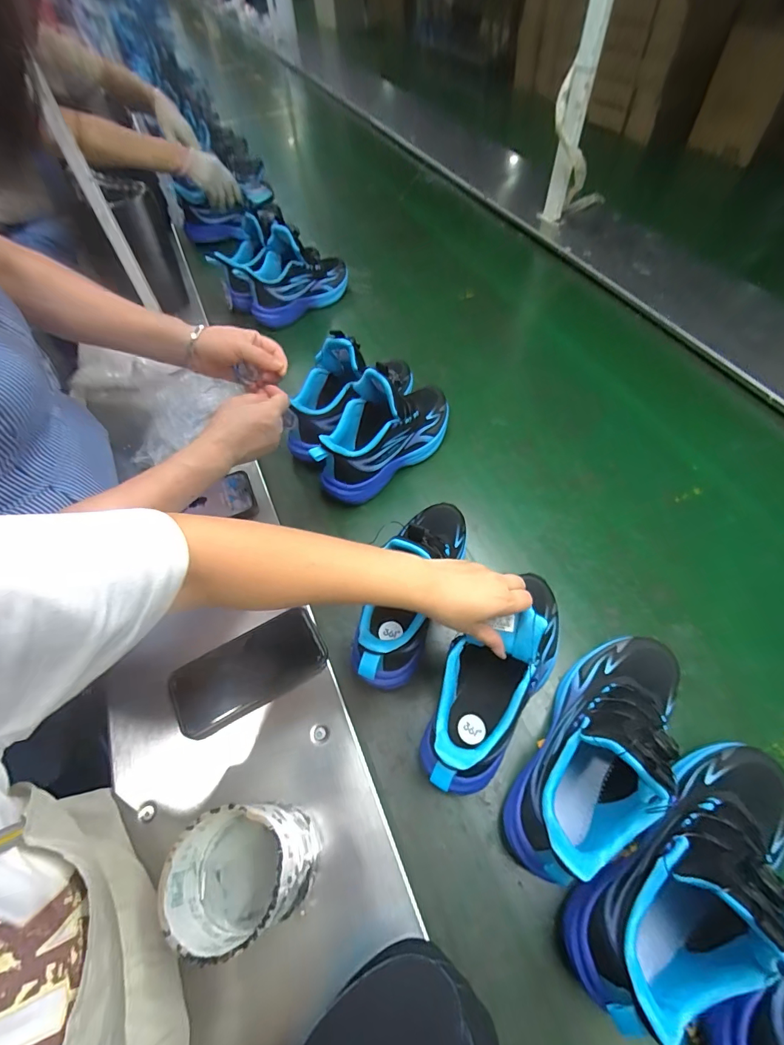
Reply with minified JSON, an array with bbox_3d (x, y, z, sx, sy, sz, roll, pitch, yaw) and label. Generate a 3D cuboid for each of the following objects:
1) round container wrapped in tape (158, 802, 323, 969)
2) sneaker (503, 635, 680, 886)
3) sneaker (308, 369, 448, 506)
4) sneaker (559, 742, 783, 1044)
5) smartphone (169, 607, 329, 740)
[{"bbox_3d":[-0.109,0.272,0.333,0.090,0.110,0.080,-17,59,-10],"label":"round container wrapped in tape"},{"bbox_3d":[0.194,0.195,0.385,0.083,0.135,0.237,34,64,21],"label":"sneaker"},{"bbox_3d":[-0.006,-0.136,0.601,0.235,0.131,0.085,-39,65,-21],"label":"sneaker"},{"bbox_3d":[0.249,0.273,0.334,0.243,0.139,0.081,-36,62,-18],"label":"sneaker"},{"bbox_3d":[-0.153,0.161,0.464,0.161,0.011,0.079,-26,66,-14],"label":"smartphone"}]

